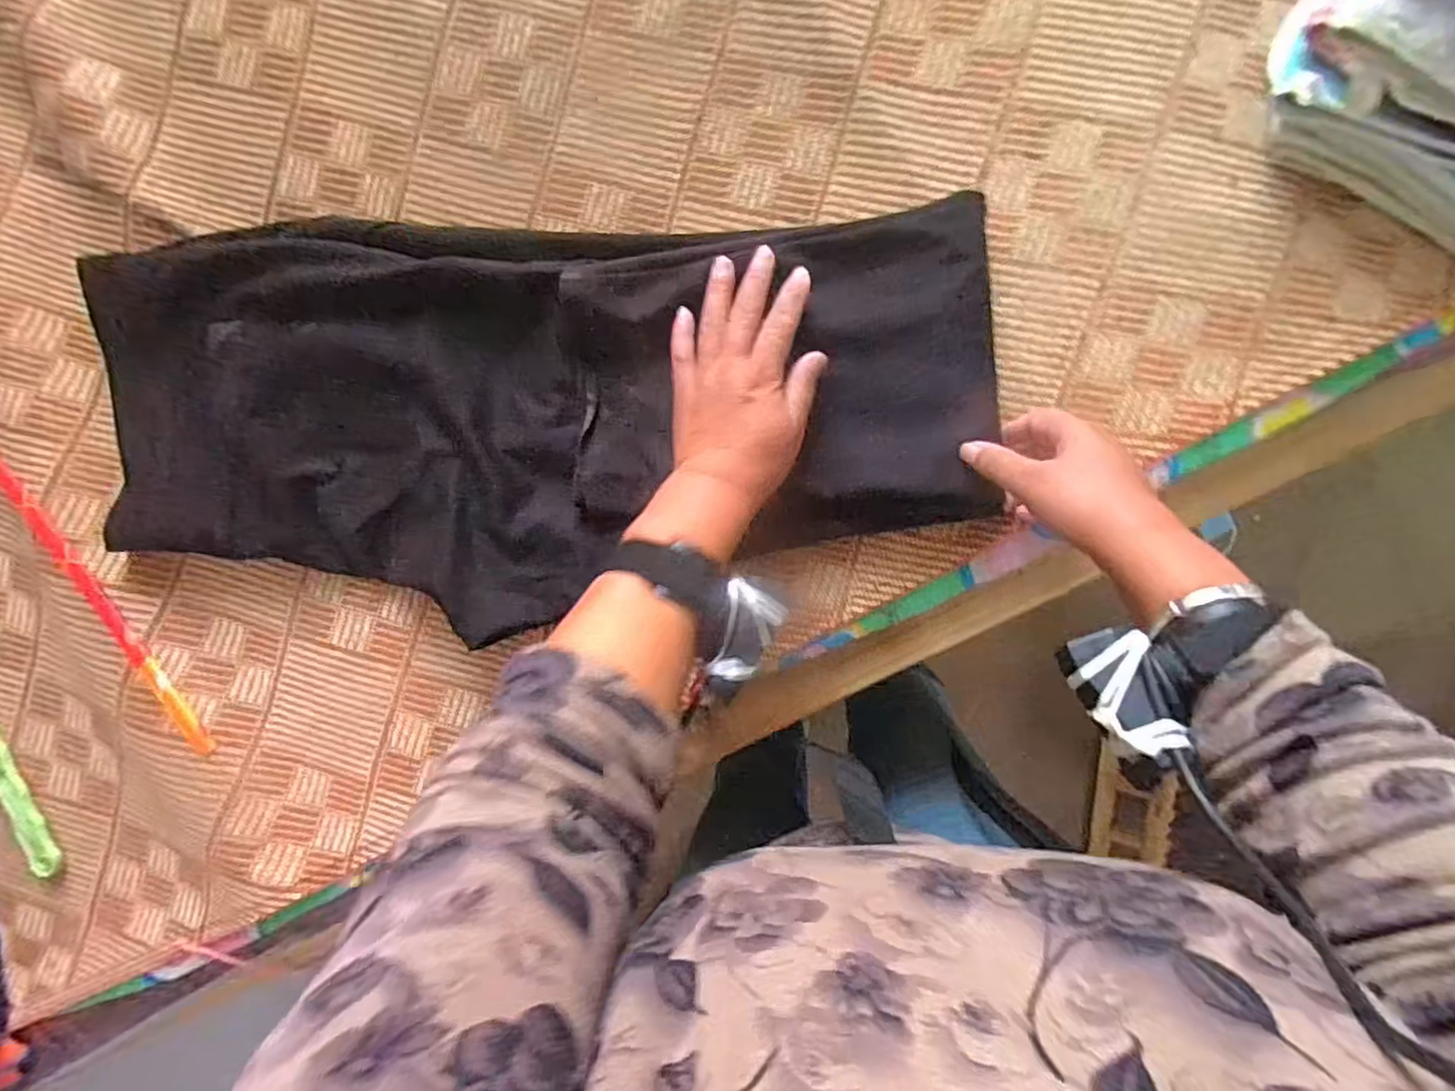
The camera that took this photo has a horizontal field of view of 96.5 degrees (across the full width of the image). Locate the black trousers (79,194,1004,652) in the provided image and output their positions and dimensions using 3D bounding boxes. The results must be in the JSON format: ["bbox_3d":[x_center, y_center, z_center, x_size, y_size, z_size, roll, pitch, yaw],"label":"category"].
[{"bbox_3d":[-0.155,-0.092,0.479,0.658,0.041,0.274,-2,94,6],"label":"black trousers"}]

